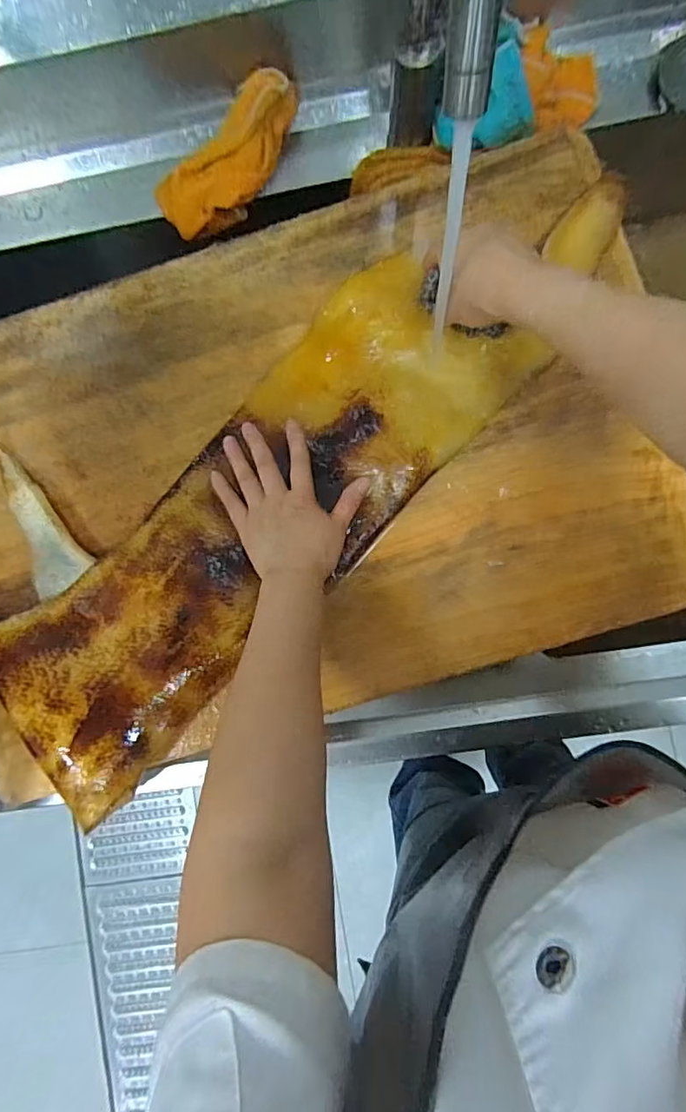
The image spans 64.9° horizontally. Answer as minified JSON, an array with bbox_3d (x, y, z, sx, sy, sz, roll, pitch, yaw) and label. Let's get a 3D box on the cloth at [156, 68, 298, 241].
[{"bbox_3d":[-0.107,-0.385,0.528,0.170,0.061,0.062,-40,86,18],"label":"cloth"}]

